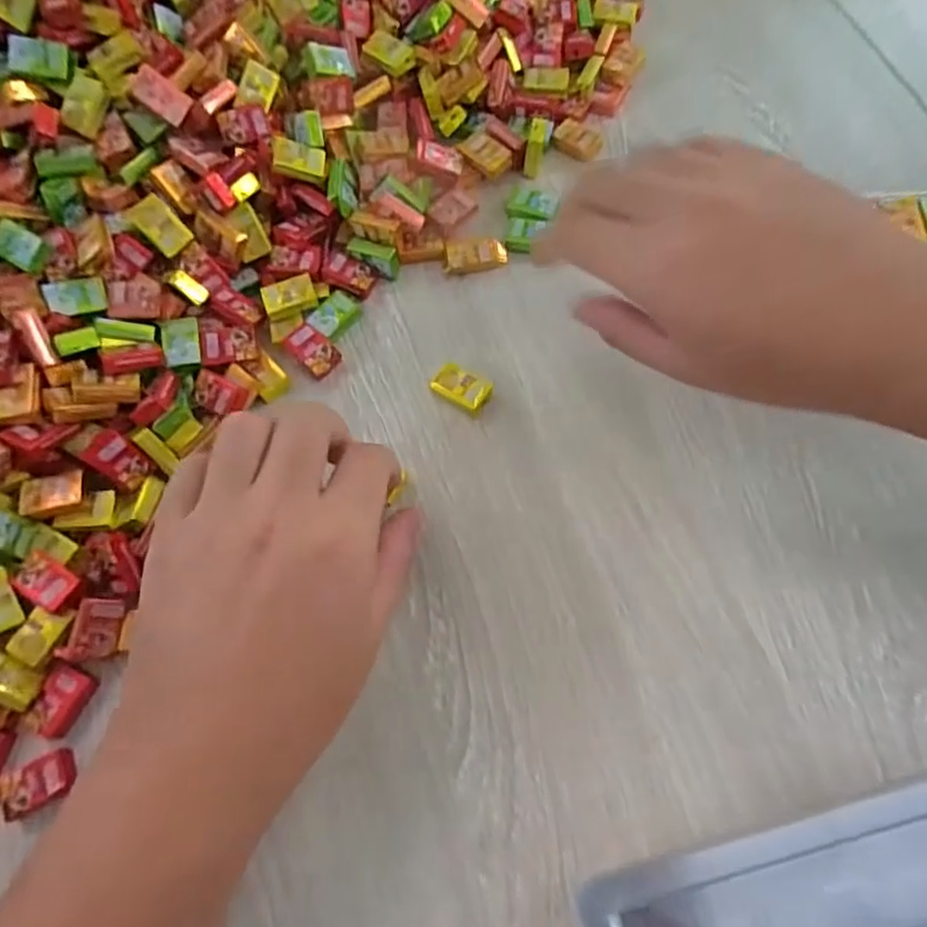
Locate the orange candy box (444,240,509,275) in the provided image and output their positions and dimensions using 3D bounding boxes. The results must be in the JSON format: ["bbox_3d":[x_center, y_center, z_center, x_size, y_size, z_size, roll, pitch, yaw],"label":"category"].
[{"bbox_3d":[0.006,-0.109,0.339,0.032,0.009,0.017,1,68,4],"label":"orange candy box"}]

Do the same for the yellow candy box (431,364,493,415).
[{"bbox_3d":[-0.001,-0.036,0.311,0.029,0.008,0.016,27,72,13],"label":"yellow candy box"}]

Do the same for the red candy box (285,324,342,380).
[{"bbox_3d":[-0.075,-0.057,0.319,0.027,0.009,0.021,44,66,-2],"label":"red candy box"}]

